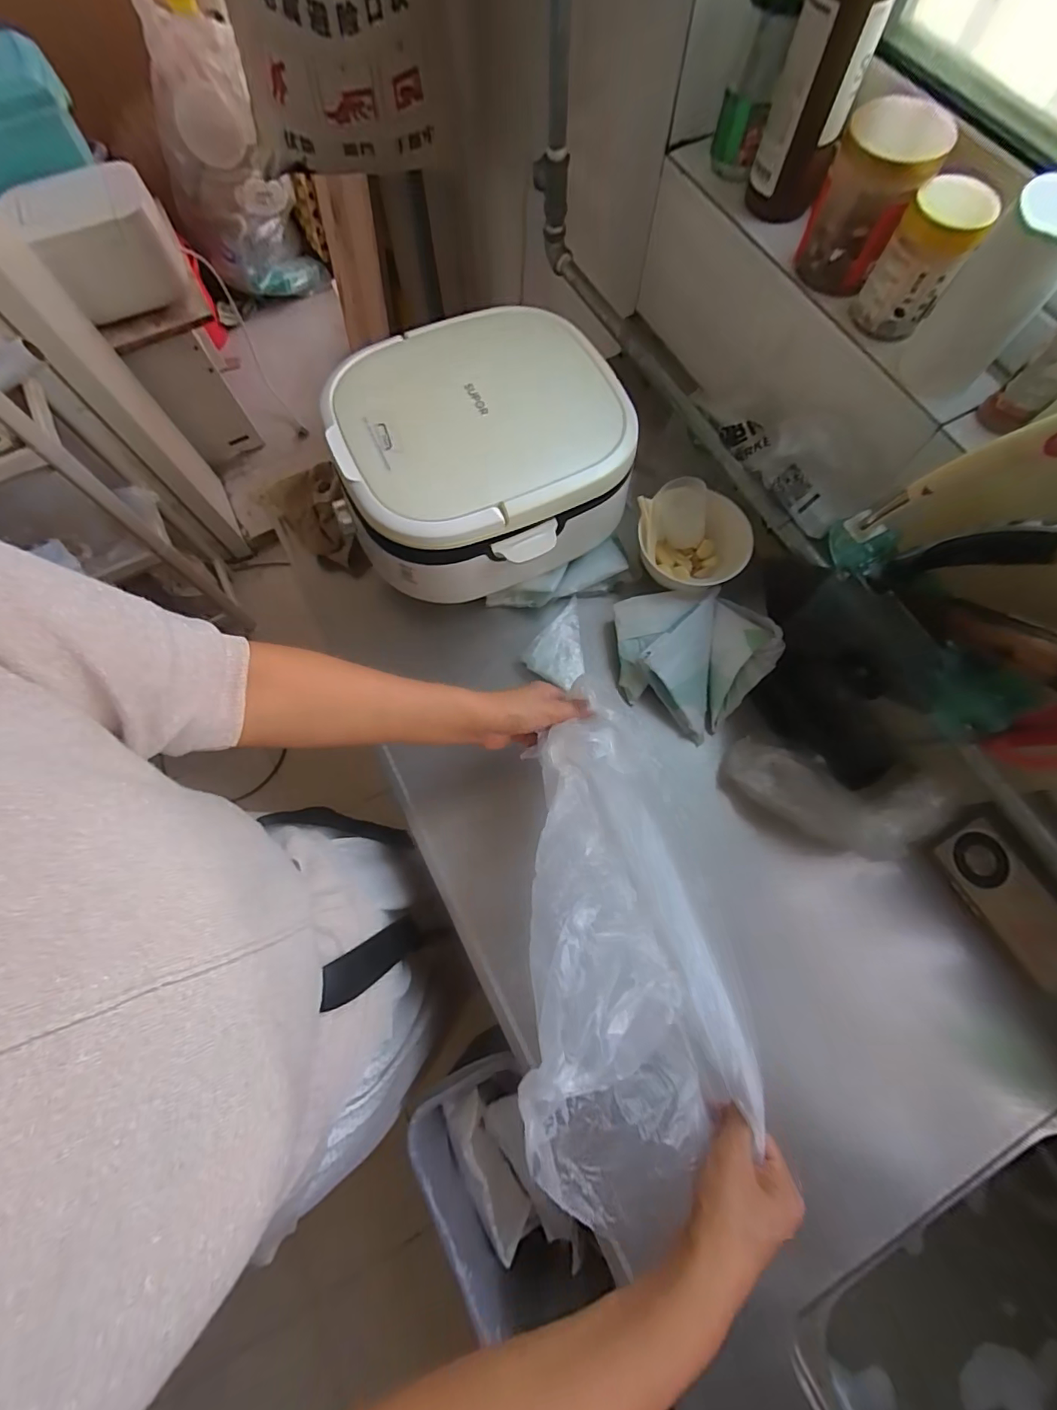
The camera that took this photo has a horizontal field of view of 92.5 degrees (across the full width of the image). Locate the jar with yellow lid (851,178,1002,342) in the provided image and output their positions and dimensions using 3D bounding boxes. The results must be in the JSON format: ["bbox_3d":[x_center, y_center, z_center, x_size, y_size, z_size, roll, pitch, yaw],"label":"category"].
[{"bbox_3d":[0.340,-0.385,0.442,0.062,0.089,0.069,31,76,10],"label":"jar with yellow lid"}]

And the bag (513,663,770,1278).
[{"bbox_3d":[0.080,0.168,0.395,0.159,0.085,0.389,-3,66,0],"label":"bag"}]

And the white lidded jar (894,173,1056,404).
[{"bbox_3d":[0.362,-0.316,0.399,0.064,0.128,0.060,0,73,1],"label":"white lidded jar"}]

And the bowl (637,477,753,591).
[{"bbox_3d":[0.203,-0.199,0.625,0.138,0.066,0.135,0,73,1],"label":"bowl"}]

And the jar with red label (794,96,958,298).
[{"bbox_3d":[0.299,-0.445,0.451,0.081,0.104,0.070,26,75,8],"label":"jar with red label"}]

